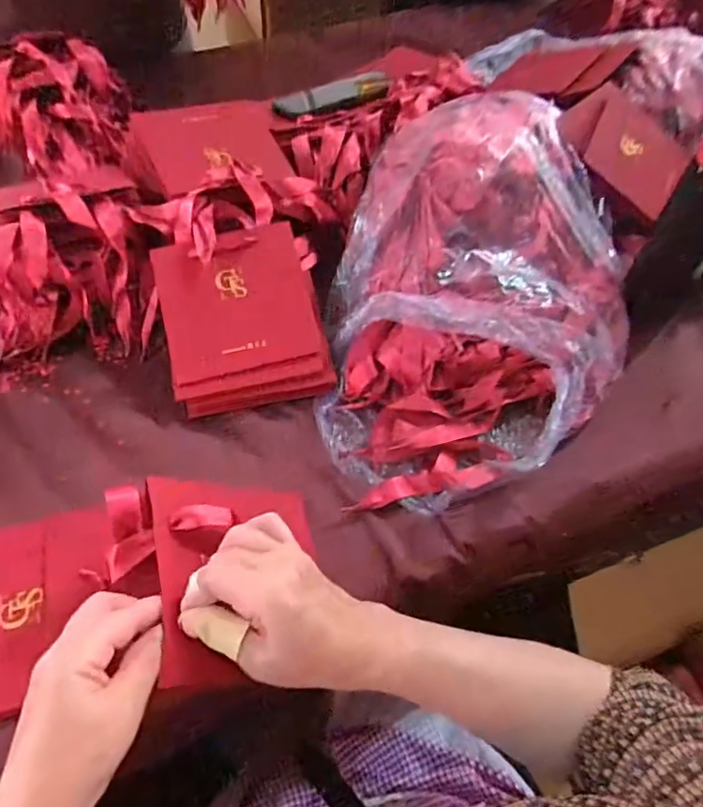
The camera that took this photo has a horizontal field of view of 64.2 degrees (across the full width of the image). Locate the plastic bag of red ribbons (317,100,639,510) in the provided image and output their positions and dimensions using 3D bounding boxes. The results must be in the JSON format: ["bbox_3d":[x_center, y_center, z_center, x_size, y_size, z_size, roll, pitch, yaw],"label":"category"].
[{"bbox_3d":[0.134,-0.122,0.554,0.296,0.143,0.432,2,55,1],"label":"plastic bag of red ribbons"}]

